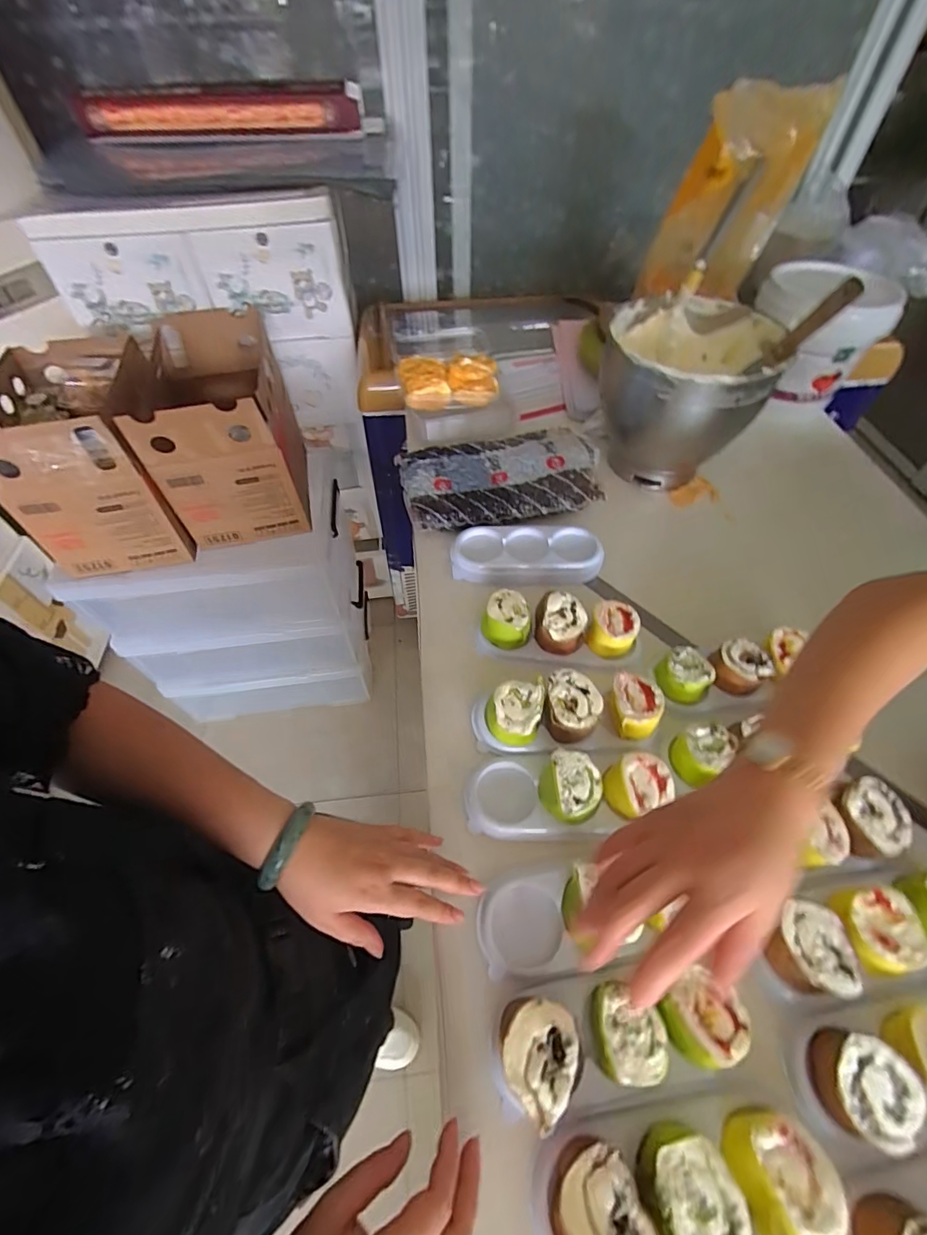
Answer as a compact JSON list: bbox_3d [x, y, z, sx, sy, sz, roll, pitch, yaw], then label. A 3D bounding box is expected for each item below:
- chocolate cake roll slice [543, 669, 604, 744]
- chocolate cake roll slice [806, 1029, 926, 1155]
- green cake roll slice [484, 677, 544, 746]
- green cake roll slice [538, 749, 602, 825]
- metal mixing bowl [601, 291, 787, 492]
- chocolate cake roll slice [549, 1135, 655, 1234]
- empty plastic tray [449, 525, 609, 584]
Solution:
[{"bbox_3d":[0.118,0.099,0.533,0.058,0.045,0.065,12,56,9],"label":"chocolate cake roll slice"},{"bbox_3d":[0.296,0.347,0.359,0.055,0.056,0.060,-1,54,1],"label":"chocolate cake roll slice"},{"bbox_3d":[0.057,0.109,0.529,0.063,0.050,0.064,-5,54,-2],"label":"green cake roll slice"},{"bbox_3d":[0.106,0.170,0.481,0.056,0.052,0.059,-1,54,1],"label":"green cake roll slice"},{"bbox_3d":[0.326,-0.335,0.756,0.228,0.208,0.246,6,55,6],"label":"metal mixing bowl"},{"bbox_3d":[0.090,0.389,0.320,0.058,0.053,0.059,-1,54,1],"label":"chocolate cake roll slice"},{"bbox_3d":[0.089,-0.092,0.692,0.205,0.031,0.087,0,54,1],"label":"empty plastic tray"}]

